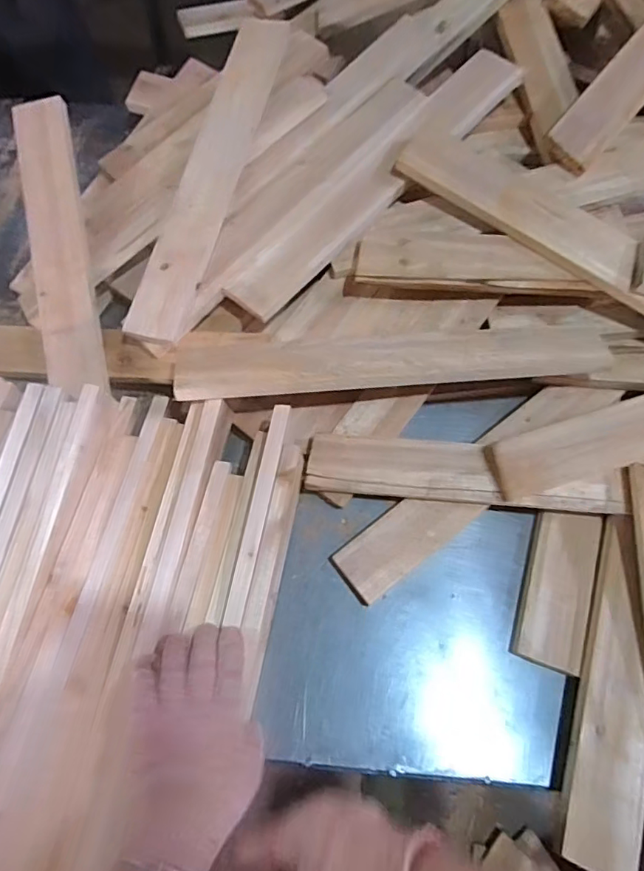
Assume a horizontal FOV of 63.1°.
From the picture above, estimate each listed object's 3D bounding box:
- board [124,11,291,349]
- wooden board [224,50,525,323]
[{"bbox_3d":[-0.145,-0.351,0.694,0.072,0.020,0.496,15,78,7],"label":"board"},{"bbox_3d":[0.076,-0.338,0.695,0.068,0.026,0.502,43,81,7],"label":"wooden board"}]

